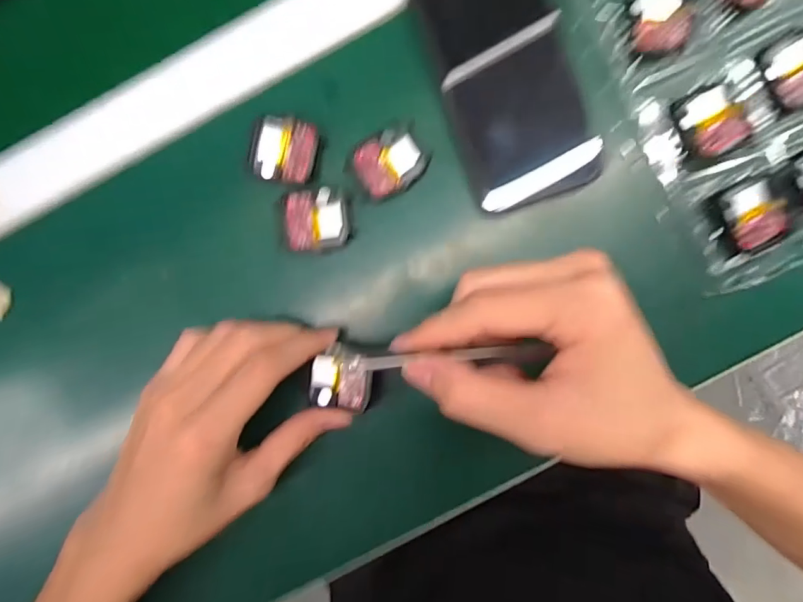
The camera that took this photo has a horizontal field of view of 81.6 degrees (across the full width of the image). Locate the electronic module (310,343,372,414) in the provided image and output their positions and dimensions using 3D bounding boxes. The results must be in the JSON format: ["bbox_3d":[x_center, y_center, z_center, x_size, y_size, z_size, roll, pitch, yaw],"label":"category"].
[{"bbox_3d":[-0.036,0.046,0.275,0.037,0.008,0.036,8,92,3],"label":"electronic module"}]

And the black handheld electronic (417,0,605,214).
[{"bbox_3d":[0.063,-0.138,0.277,0.076,0.014,0.154,-20,90,3],"label":"black handheld electronic"}]

